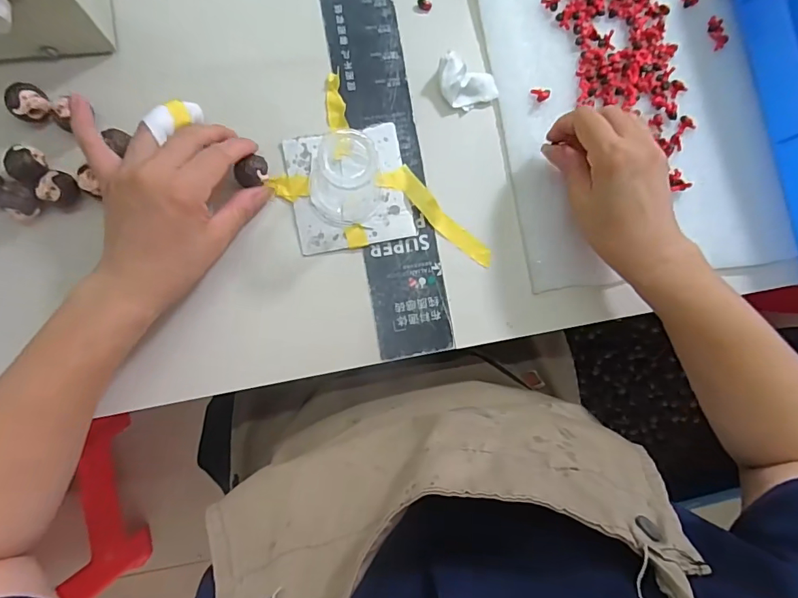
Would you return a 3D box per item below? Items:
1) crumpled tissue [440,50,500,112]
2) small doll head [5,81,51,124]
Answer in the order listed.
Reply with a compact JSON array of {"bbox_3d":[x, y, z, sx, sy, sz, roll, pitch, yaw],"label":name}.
[{"bbox_3d":[0.053,-0.172,0.367,0.050,0.017,0.037,36,84,-3],"label":"crumpled tissue"},{"bbox_3d":[-0.261,-0.138,0.327,0.021,0.022,0.025,36,84,-3],"label":"small doll head"}]

